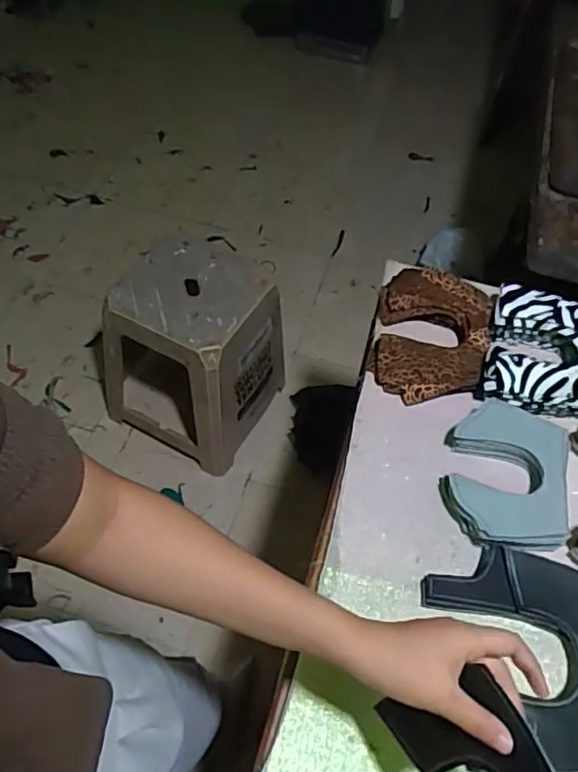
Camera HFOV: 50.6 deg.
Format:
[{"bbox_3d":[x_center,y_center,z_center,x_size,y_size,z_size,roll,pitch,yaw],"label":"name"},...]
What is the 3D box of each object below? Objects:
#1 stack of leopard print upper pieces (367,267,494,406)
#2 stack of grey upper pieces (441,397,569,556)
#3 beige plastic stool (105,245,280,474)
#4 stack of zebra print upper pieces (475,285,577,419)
[{"bbox_3d":[0.176,-0.065,0.749,0.133,0.035,0.187,13,55,5],"label":"stack of leopard print upper pieces"},{"bbox_3d":[0.227,0.090,0.643,0.126,0.035,0.162,9,55,1],"label":"stack of grey upper pieces"},{"bbox_3d":[-0.223,-0.071,1.409,0.362,0.404,0.303,22,56,10],"label":"beige plastic stool"},{"bbox_3d":[0.308,-0.037,0.730,0.145,0.055,0.162,14,55,6],"label":"stack of zebra print upper pieces"}]

